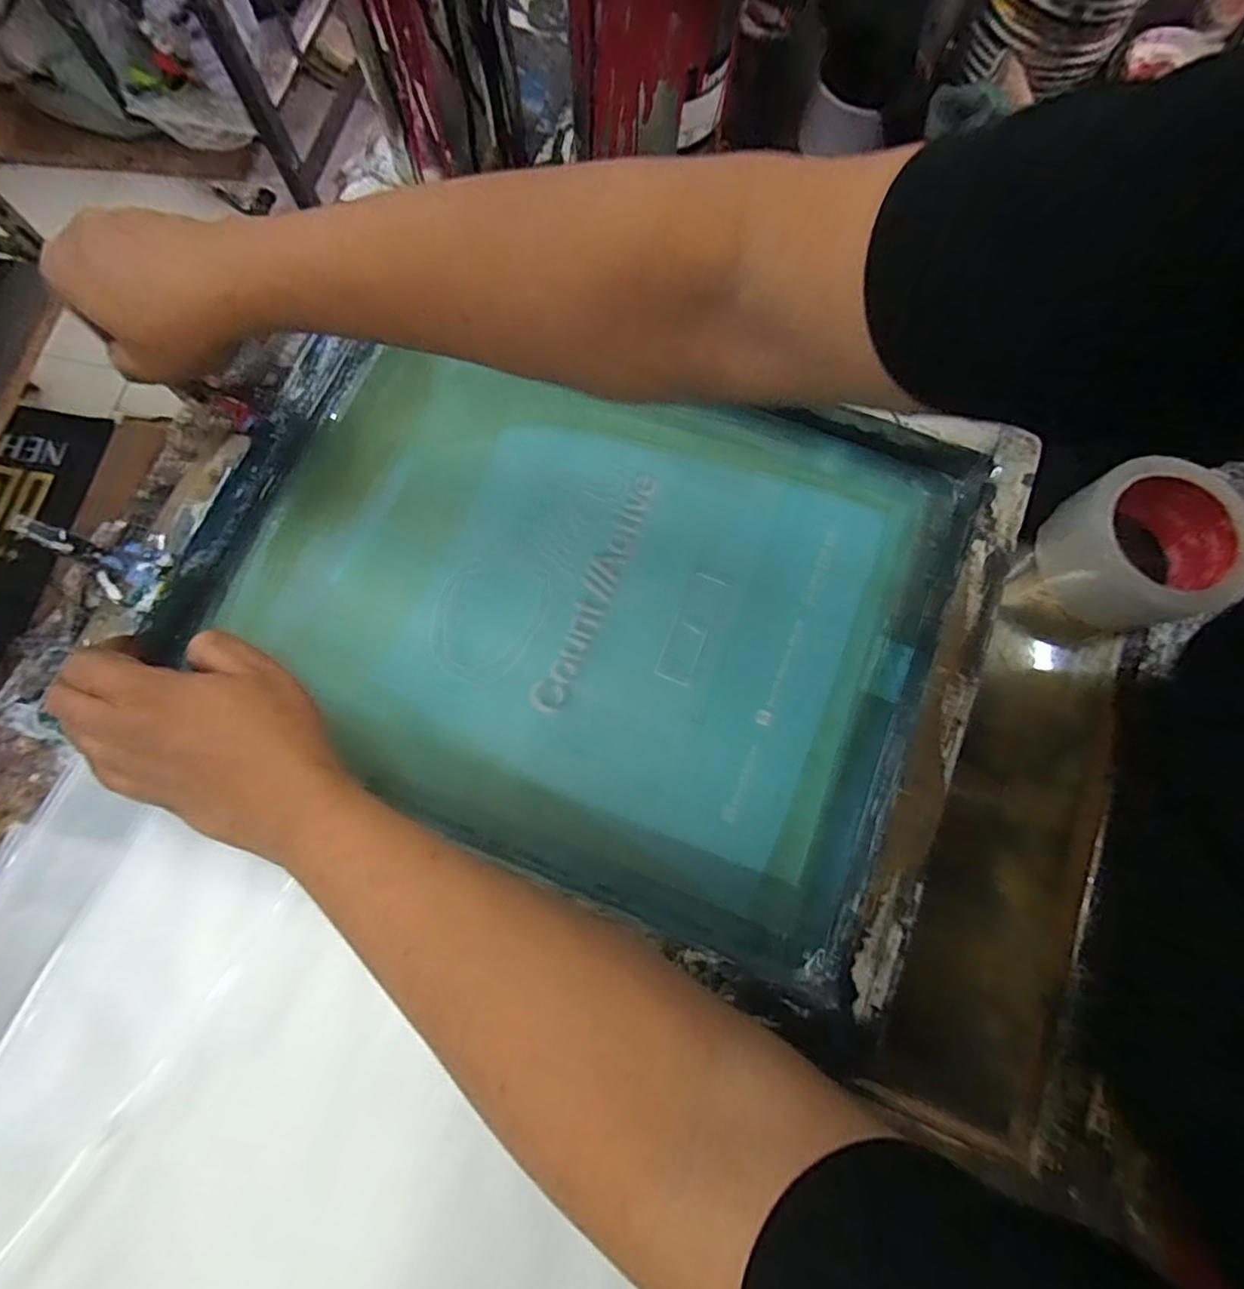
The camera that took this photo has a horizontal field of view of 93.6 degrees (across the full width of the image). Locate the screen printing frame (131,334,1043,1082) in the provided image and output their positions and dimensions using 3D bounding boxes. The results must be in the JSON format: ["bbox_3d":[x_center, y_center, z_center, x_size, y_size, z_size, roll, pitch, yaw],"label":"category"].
[{"bbox_3d":[-0.021,-0.039,0.382,0.474,0.035,0.361,22,77,5],"label":"screen printing frame"}]

